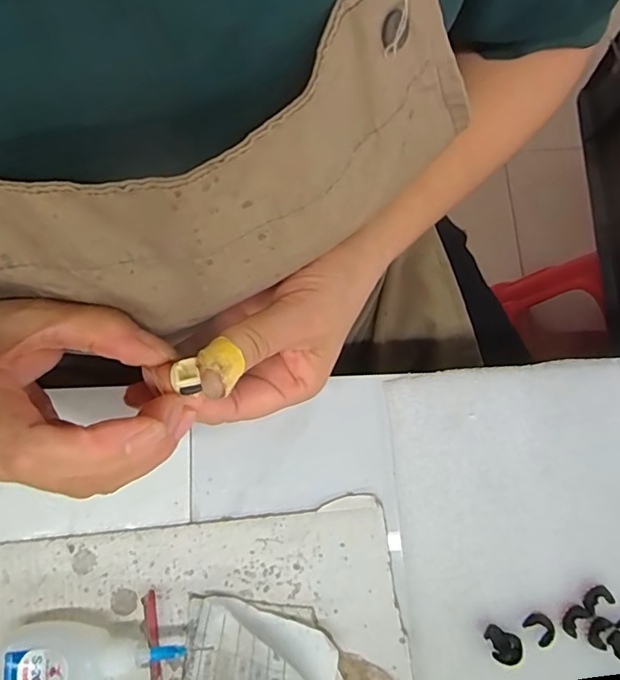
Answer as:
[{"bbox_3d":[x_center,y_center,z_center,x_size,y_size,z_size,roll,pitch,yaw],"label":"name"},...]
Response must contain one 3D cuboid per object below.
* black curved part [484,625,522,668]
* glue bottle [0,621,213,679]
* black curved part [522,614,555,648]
[{"bbox_3d":[0.100,0.160,0.272,0.018,0.007,0.015,26,80,4],"label":"black curved part"},{"bbox_3d":[-0.103,0.153,0.257,0.084,0.024,0.031,-5,80,-2],"label":"glue bottle"},{"bbox_3d":[0.122,0.152,0.276,0.013,0.004,0.016,-43,83,-8],"label":"black curved part"}]

